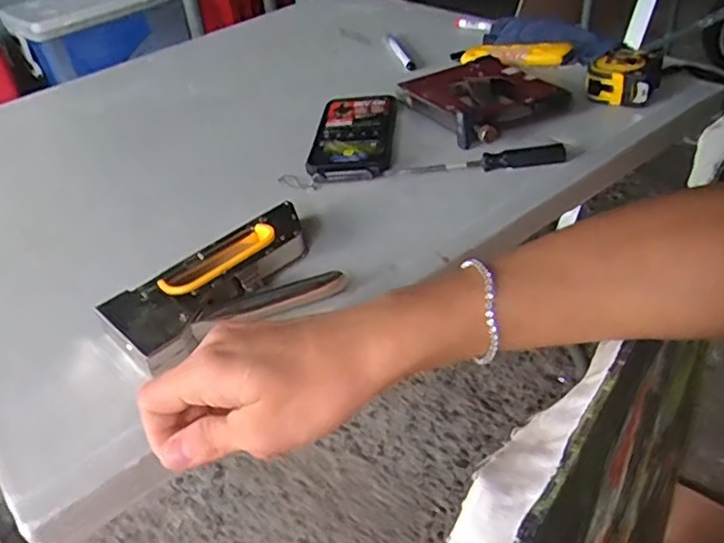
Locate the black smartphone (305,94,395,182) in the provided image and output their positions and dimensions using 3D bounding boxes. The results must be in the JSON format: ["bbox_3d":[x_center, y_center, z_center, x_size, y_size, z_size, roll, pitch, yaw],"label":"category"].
[{"bbox_3d":[-0.009,-0.141,0.632,0.078,0.015,0.176,-1,38,8],"label":"black smartphone"}]

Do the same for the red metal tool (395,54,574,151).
[{"bbox_3d":[0.127,-0.184,0.649,0.125,0.034,0.162,-18,39,-14],"label":"red metal tool"}]

